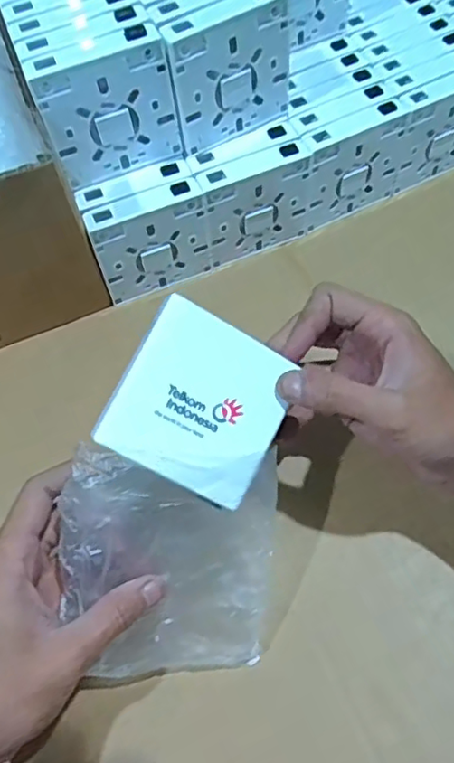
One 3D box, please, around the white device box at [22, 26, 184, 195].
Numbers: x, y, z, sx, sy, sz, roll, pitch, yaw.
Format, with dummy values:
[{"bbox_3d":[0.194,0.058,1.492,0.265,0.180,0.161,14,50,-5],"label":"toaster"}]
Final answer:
[{"bbox_3d":[-0.078,-0.181,0.396,0.085,0.087,0.021,-21,63,-7],"label":"white device box"}]

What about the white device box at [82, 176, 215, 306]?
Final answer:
[{"bbox_3d":[-0.056,-0.105,0.452,0.085,0.084,0.020,-22,61,-7],"label":"white device box"}]

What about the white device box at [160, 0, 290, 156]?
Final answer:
[{"bbox_3d":[0.001,-0.212,0.408,0.085,0.090,0.021,-28,64,-11],"label":"white device box"}]

